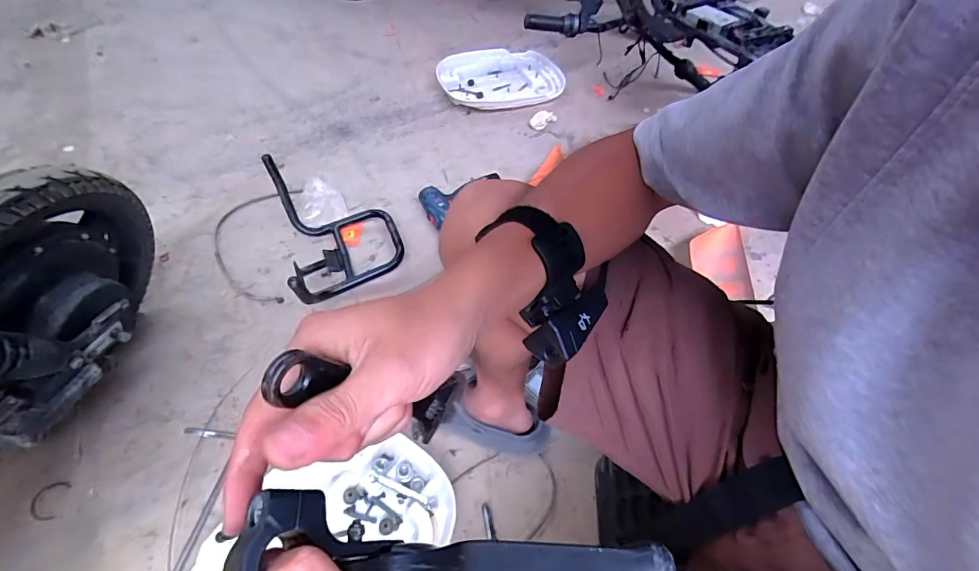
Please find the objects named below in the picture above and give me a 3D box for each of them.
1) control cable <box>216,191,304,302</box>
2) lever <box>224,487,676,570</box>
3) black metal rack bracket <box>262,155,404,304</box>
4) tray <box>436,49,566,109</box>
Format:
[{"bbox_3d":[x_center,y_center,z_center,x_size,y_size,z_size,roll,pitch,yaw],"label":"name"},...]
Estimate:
[{"bbox_3d":[-0.482,-0.092,0.926,0.155,0.013,0.302,-2,53,-8],"label":"control cable"},{"bbox_3d":[-0.014,0.109,0.171,0.148,0.054,0.045,-1,53,6],"label":"lever"},{"bbox_3d":[-0.280,-0.098,0.864,0.212,0.141,0.324,-17,57,-18],"label":"black metal rack bracket"},{"bbox_3d":[0.042,-0.615,1.344,0.381,0.044,0.285,-12,55,-15],"label":"tray"}]

